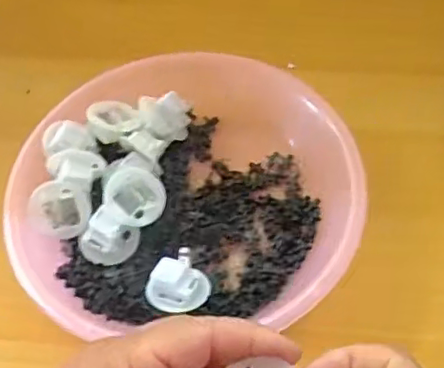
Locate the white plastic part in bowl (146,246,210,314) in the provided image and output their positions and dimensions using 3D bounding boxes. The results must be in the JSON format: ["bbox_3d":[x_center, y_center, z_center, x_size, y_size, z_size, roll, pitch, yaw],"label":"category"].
[{"bbox_3d":[-0.023,0.053,0.319,0.029,0.022,0.029,-2,56,3],"label":"white plastic part in bowl"}]

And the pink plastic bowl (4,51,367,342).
[{"bbox_3d":[-0.021,0.002,0.357,0.184,0.045,0.174,-2,56,3],"label":"pink plastic bowl"}]

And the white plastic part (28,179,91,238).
[{"bbox_3d":[-0.089,0.014,0.343,0.032,0.016,0.032,-9,97,-6],"label":"white plastic part"}]

